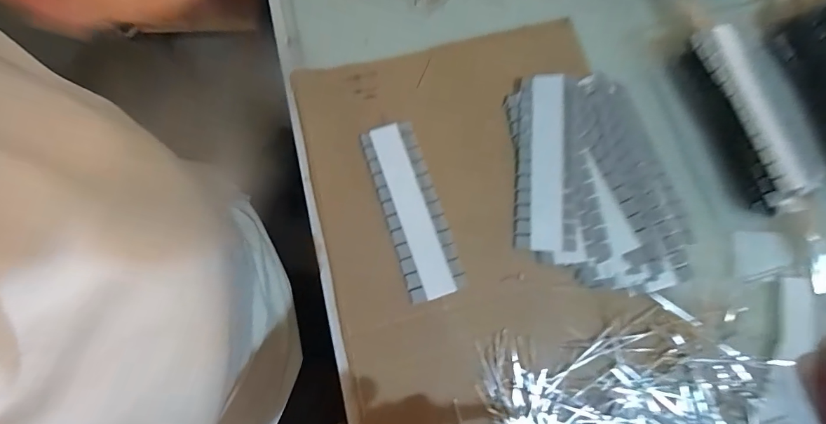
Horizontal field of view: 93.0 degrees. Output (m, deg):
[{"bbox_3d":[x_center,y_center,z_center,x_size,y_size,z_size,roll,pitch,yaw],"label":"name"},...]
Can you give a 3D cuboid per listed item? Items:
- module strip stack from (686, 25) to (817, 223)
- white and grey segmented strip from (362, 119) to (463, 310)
[{"bbox_3d":[0.240,-0.068,0.282,0.038,0.031,0.133,-16,79,-4],"label":"module strip stack"},{"bbox_3d":[-0.001,-0.002,0.276,0.038,0.005,0.124,-17,79,-4],"label":"white and grey segmented strip"}]

